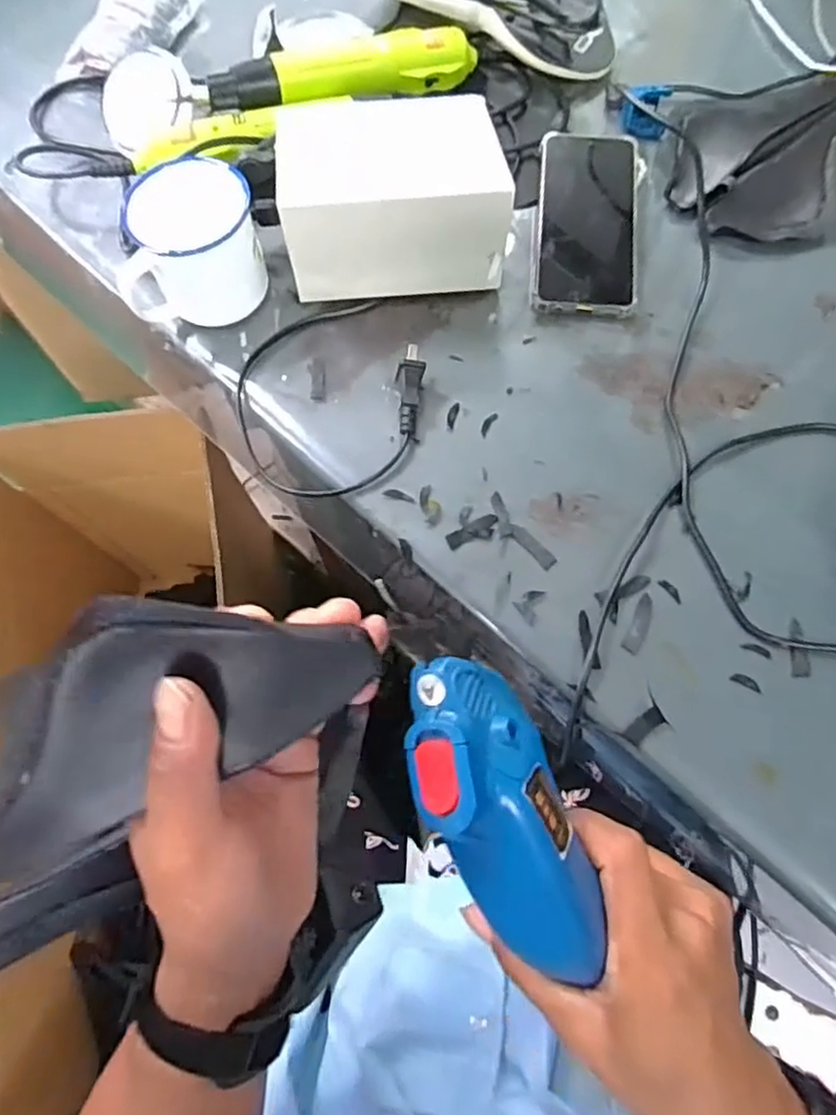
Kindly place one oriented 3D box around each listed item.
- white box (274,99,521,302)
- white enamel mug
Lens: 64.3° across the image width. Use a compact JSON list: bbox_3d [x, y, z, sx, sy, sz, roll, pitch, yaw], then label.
[{"bbox_3d":[-0.019,-0.258,0.491,0.155,0.097,0.098,-8,71,-2],"label":"white box"},{"bbox_3d":[-0.170,-0.224,0.482,0.108,0.089,0.076,-7,71,-2],"label":"white enamel mug"}]

